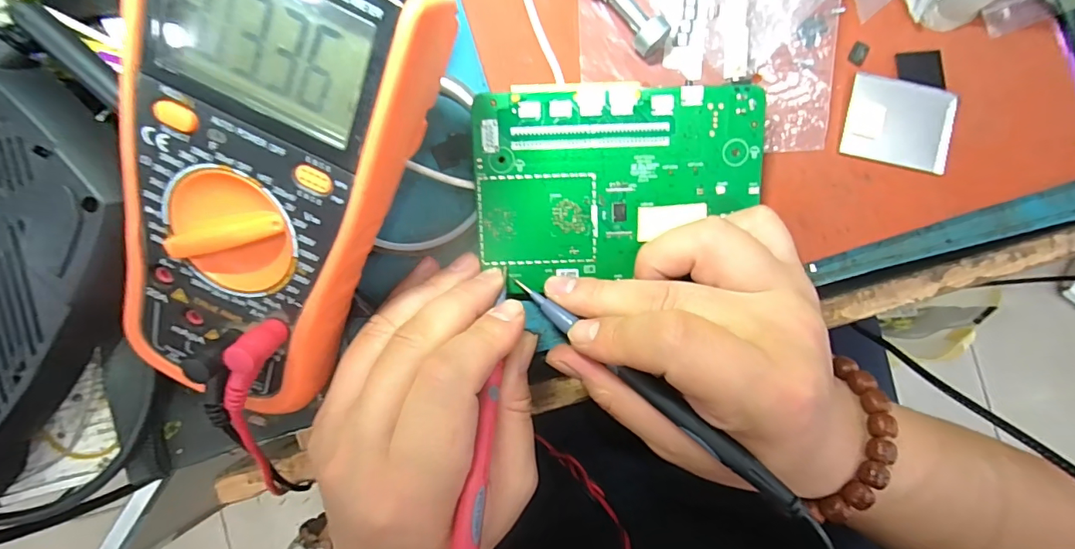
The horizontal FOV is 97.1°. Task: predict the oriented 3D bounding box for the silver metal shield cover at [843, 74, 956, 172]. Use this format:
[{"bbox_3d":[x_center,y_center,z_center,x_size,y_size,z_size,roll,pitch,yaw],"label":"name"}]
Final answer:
[{"bbox_3d":[0.179,-0.075,0.235,0.050,0.004,0.042,10,94,4],"label":"silver metal shield cover"}]

